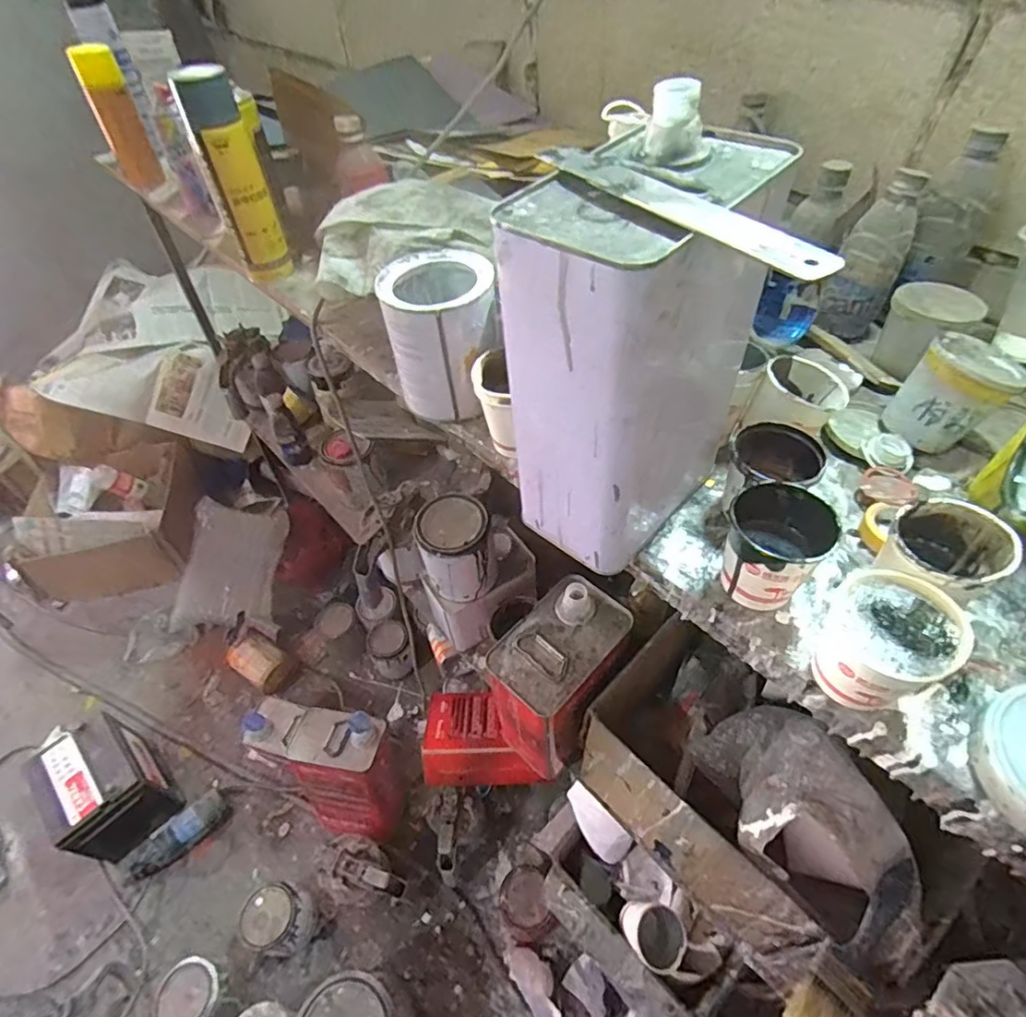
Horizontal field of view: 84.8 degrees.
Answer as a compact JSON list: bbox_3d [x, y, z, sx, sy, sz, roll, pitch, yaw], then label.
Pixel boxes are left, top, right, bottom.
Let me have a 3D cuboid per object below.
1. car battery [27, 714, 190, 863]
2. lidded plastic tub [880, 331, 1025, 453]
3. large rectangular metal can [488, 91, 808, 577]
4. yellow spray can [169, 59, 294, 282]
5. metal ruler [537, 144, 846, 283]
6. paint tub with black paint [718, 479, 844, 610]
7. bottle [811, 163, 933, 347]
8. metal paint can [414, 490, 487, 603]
[{"bbox_3d":[-0.871,0.597,1.204,0.176,0.225,0.214,-32,56,-21],"label":"car battery"},{"bbox_3d":[0.389,-0.102,0.498,0.072,0.082,0.074,-2,50,2],"label":"lidded plastic tub"},{"bbox_3d":[0.083,-0.100,0.406,0.108,0.264,0.169,35,60,27],"label":"large rectangular metal can"},{"bbox_3d":[-0.347,-0.412,0.715,0.068,0.224,0.053,-18,52,-11],"label":"yellow spray can"},{"bbox_3d":[0.078,-0.157,0.287,0.026,0.005,0.188,-32,55,-15],"label":"metal ruler"},{"bbox_3d":[0.188,0.031,0.414,0.068,0.076,0.066,-2,50,2],"label":"paint tub with black paint"},{"bbox_3d":[0.386,-0.267,0.606,0.064,0.145,0.064,25,56,21],"label":"bottle"},{"bbox_3d":[-0.083,0.059,0.829,0.103,0.127,0.106,-2,50,2],"label":"metal paint can"}]

